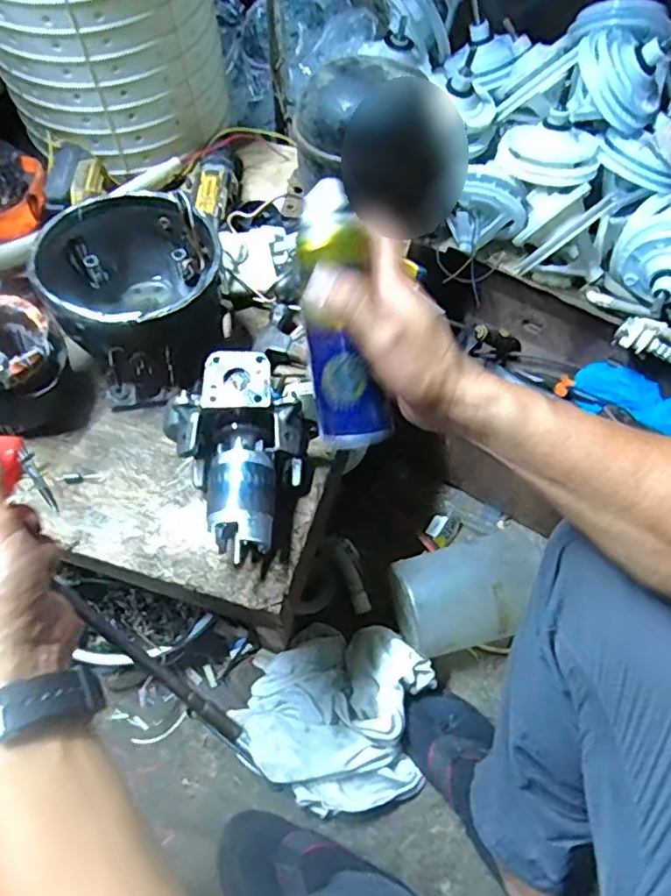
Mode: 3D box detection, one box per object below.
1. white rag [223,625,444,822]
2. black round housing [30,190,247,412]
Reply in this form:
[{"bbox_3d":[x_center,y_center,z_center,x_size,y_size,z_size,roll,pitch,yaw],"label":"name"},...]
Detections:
[{"bbox_3d":[-0.001,0.326,0.757,0.239,0.076,0.217,5,58,1],"label":"white rag"},{"bbox_3d":[-0.203,-0.158,0.647,0.173,0.129,0.179,1,58,-1],"label":"black round housing"}]

